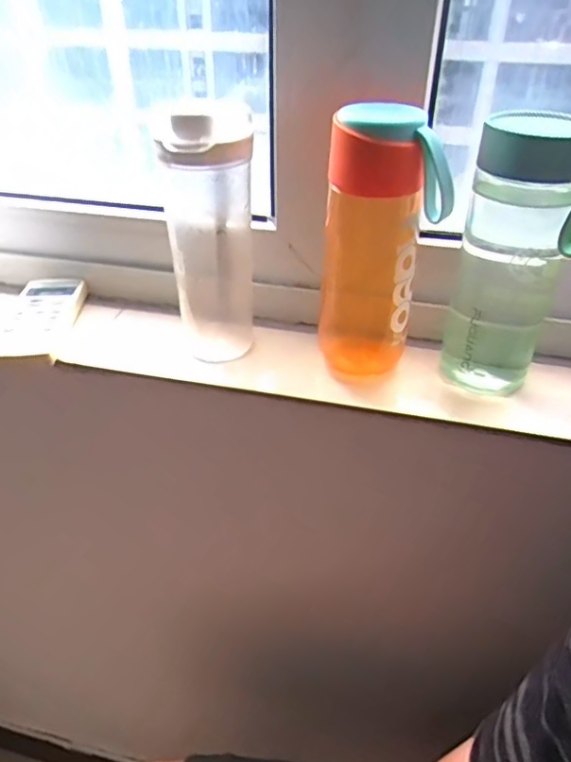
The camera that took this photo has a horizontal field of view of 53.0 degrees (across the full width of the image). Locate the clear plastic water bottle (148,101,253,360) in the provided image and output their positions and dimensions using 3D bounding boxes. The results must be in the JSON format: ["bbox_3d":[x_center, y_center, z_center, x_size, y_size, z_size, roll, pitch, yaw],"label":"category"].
[{"bbox_3d":[-0.057,-0.111,0.447,0.063,0.198,0.080,-3,35,-5],"label":"clear plastic water bottle"}]

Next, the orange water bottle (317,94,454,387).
[{"bbox_3d":[0.067,-0.097,0.422,0.072,0.194,0.077,0,34,0],"label":"orange water bottle"}]

